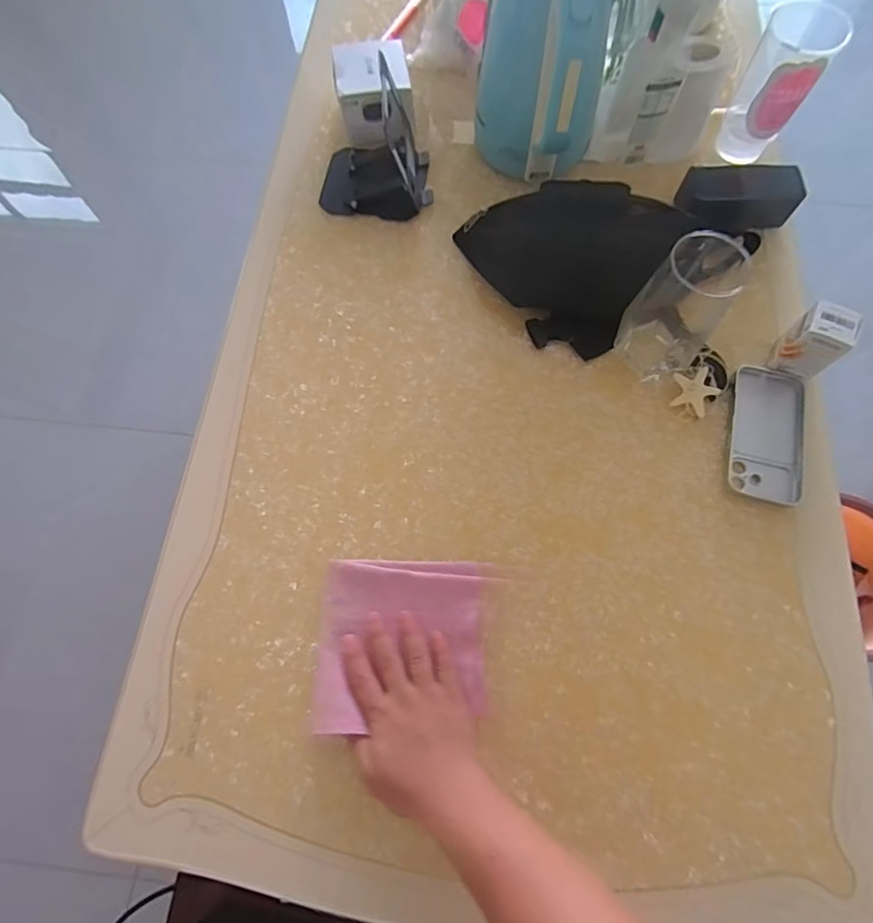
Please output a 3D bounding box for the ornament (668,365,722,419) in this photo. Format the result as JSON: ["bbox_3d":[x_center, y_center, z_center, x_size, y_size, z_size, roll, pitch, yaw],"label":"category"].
[{"bbox_3d":[0.284,-0.078,0.553,0.046,0.006,0.049,23,93,8],"label":"ornament"}]

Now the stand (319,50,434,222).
[{"bbox_3d":[-0.086,-0.408,0.666,0.148,0.106,0.156,-3,67,0],"label":"stand"}]

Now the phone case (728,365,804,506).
[{"bbox_3d":[0.355,-0.030,0.543,0.072,0.013,0.154,16,69,8],"label":"phone case"}]

